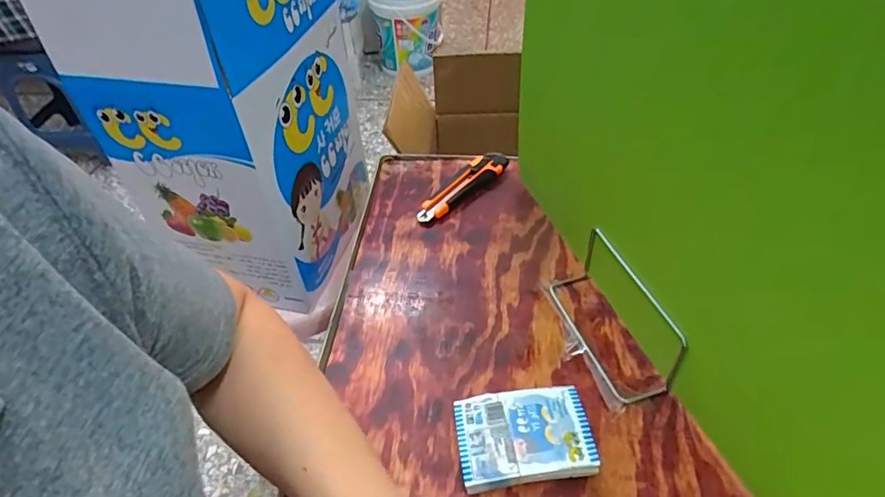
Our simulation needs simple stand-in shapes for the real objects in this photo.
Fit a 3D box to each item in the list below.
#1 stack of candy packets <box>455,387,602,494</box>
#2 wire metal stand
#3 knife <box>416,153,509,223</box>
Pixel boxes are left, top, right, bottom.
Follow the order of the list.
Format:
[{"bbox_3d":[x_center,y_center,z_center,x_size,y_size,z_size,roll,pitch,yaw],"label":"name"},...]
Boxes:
[{"bbox_3d":[0.066,0.156,0.418,0.104,0.031,0.068,-5,45,0],"label":"stack of candy packets"},{"bbox_3d":[0.155,0.056,0.477,0.057,0.077,0.156,-14,45,-9],"label":"wire metal stand"},{"bbox_3d":[0.028,-0.081,0.665,0.047,0.018,0.151,26,52,27],"label":"knife"}]

